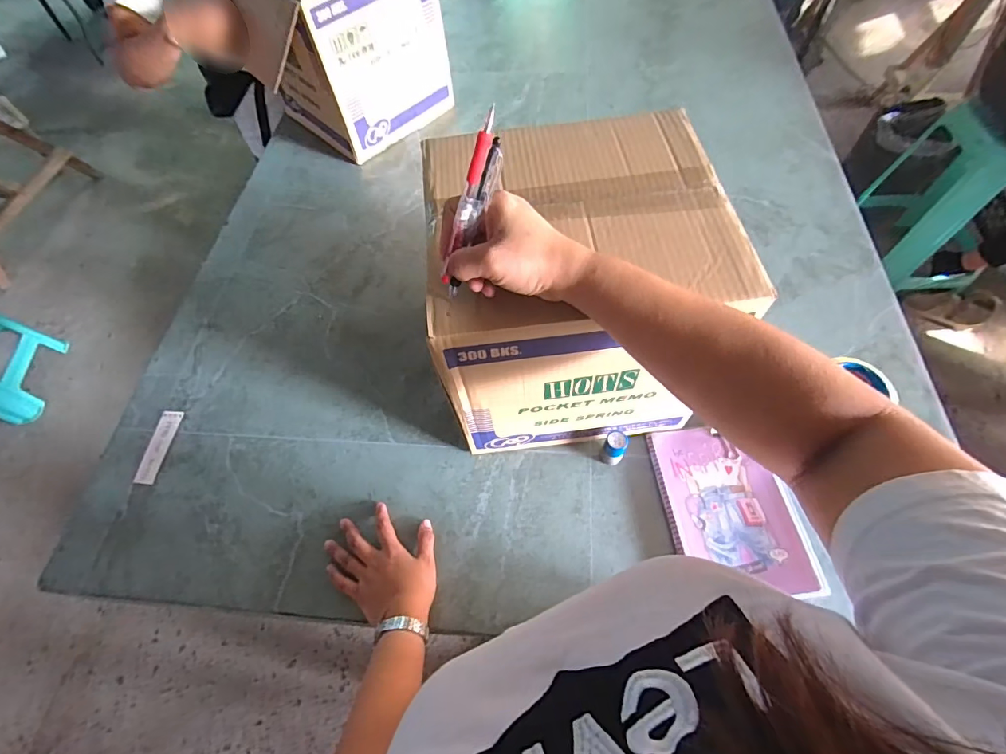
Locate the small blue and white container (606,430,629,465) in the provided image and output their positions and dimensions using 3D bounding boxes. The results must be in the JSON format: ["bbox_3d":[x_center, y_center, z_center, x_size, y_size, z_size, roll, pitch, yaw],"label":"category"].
[{"bbox_3d":[0.152,0.097,0.605,0.029,0.058,0.031,-2,62,3],"label":"small blue and white container"}]

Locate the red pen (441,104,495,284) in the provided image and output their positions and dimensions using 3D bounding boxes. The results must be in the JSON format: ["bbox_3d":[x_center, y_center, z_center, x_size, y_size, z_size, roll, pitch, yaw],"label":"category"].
[{"bbox_3d":[-0.028,-0.132,0.343,0.012,0.133,0.009,40,38,21],"label":"red pen"}]

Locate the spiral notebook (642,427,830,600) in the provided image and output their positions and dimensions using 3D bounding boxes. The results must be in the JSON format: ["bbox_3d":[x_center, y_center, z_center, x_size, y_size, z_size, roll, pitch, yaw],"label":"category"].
[{"bbox_3d":[0.294,0.169,0.583,0.160,0.016,0.212,-7,62,0],"label":"spiral notebook"}]

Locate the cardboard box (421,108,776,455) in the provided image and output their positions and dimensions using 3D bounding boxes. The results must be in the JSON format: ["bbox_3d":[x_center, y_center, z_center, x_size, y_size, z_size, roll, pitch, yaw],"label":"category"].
[{"bbox_3d":[0.081,-0.101,0.555,0.289,0.265,0.280,-5,62,1],"label":"cardboard box"}]

